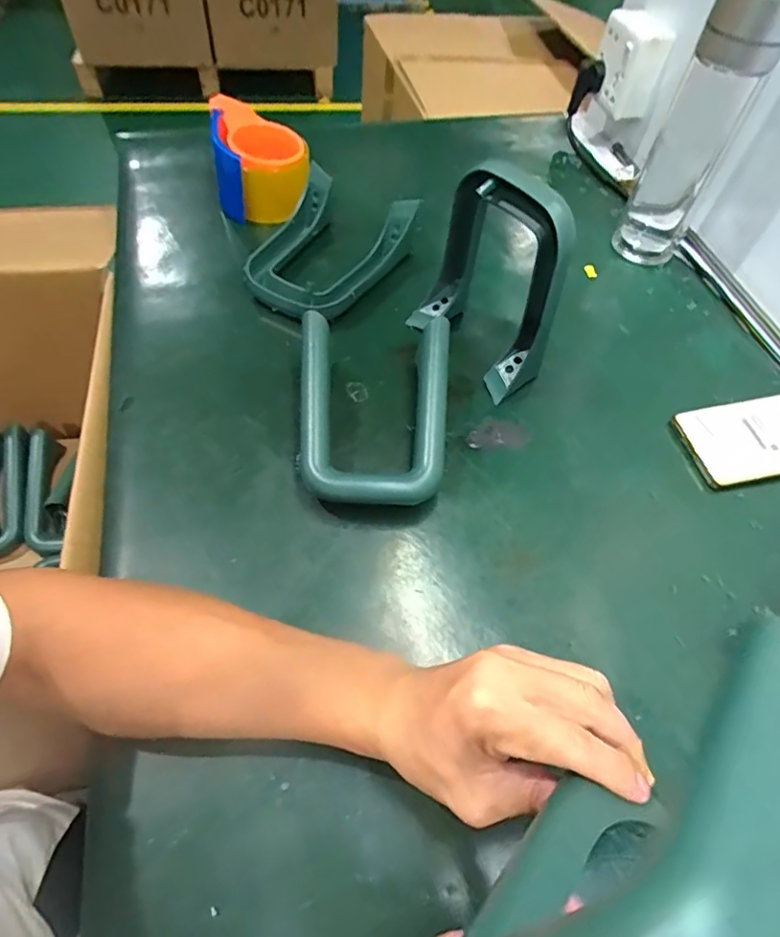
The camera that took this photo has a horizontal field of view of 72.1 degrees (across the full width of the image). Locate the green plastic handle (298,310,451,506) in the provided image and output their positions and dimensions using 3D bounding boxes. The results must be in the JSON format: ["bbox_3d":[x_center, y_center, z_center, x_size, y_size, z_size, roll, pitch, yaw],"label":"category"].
[{"bbox_3d":[-0.016,-0.045,0.422,0.119,0.057,0.156,5,57,0],"label":"green plastic handle"}]

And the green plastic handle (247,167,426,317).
[{"bbox_3d":[-0.068,-0.218,0.540,0.125,0.058,0.160,28,60,14],"label":"green plastic handle"}]

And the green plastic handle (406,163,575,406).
[{"bbox_3d":[0.084,-0.154,0.441,0.057,0.157,0.123,-30,63,-20],"label":"green plastic handle"}]

